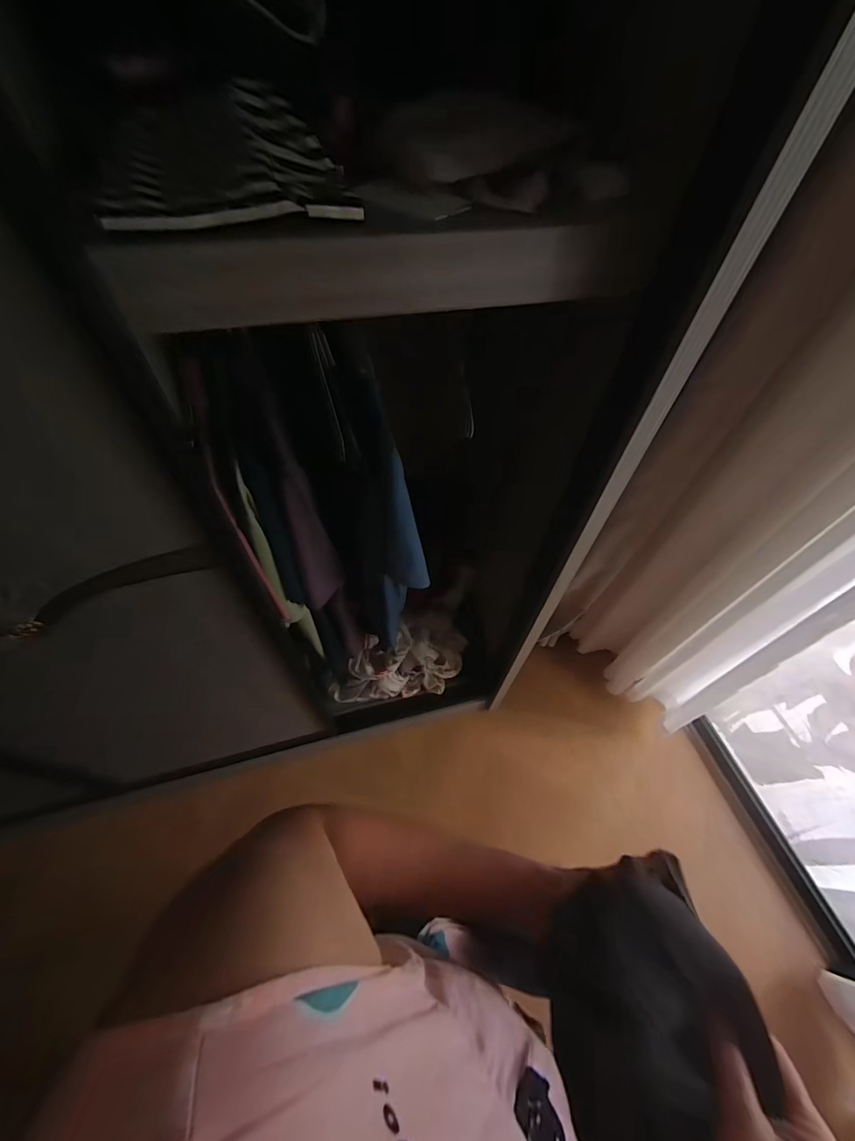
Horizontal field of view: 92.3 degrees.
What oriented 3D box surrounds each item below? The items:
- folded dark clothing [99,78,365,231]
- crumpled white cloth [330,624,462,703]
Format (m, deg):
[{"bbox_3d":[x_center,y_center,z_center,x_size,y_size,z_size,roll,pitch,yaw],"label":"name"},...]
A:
[{"bbox_3d":[-0.169,-0.361,0.355,0.189,0.057,0.167,-11,56,-10],"label":"folded dark clothing"},{"bbox_3d":[-0.092,0.293,1.240,0.395,0.175,0.149,-5,55,-6],"label":"crumpled white cloth"}]

